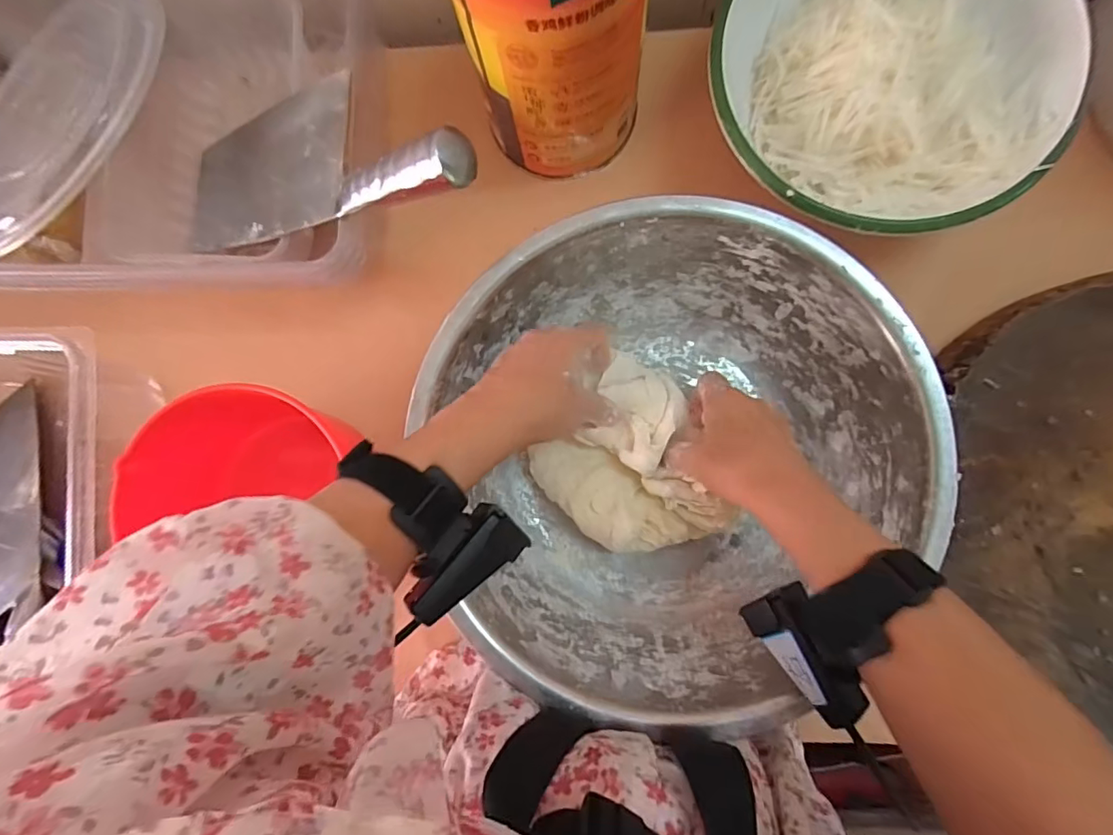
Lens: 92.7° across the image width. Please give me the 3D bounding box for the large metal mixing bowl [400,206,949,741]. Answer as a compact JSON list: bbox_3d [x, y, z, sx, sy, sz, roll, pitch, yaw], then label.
[{"bbox_3d":[0.070,0.024,0.393,0.316,0.113,0.331,0,86,4],"label":"large metal mixing bowl"}]

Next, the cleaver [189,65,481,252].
[{"bbox_3d":[-0.178,-0.177,0.377,0.317,0.025,0.114,14,87,35],"label":"cleaver"}]

